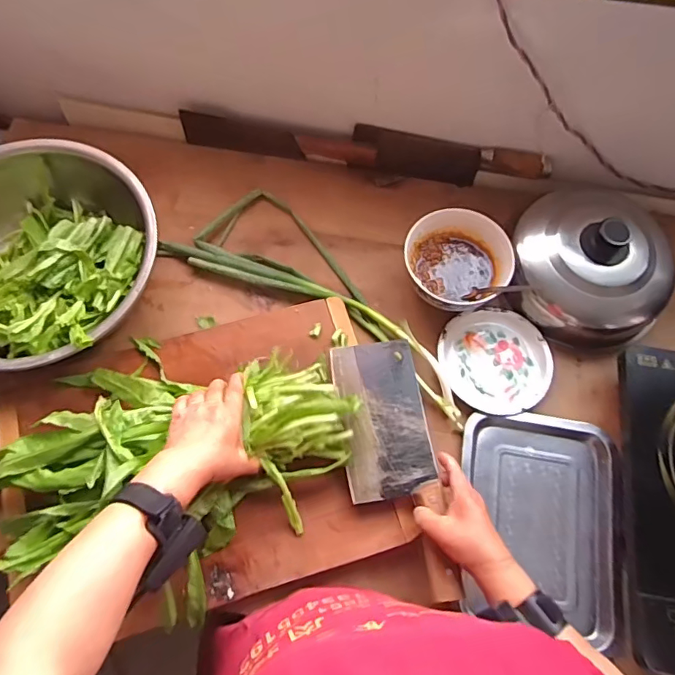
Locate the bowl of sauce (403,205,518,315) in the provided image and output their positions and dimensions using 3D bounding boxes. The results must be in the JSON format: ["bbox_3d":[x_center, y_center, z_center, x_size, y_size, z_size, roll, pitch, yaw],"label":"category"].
[{"bbox_3d":[0.153,-0.095,0.678,0.138,0.065,0.140,1,68,-1],"label":"bowl of sauce"}]

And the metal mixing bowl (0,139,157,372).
[{"bbox_3d":[-0.366,-0.090,0.642,0.277,0.111,0.285,1,68,-1],"label":"metal mixing bowl"}]

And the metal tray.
[{"bbox_3d":[0.233,0.206,0.598,0.178,0.025,0.226,10,68,3],"label":"metal tray"}]

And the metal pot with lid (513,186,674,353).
[{"bbox_3d":[0.343,-0.099,0.674,0.203,0.105,0.208,1,68,-1],"label":"metal pot with lid"}]

